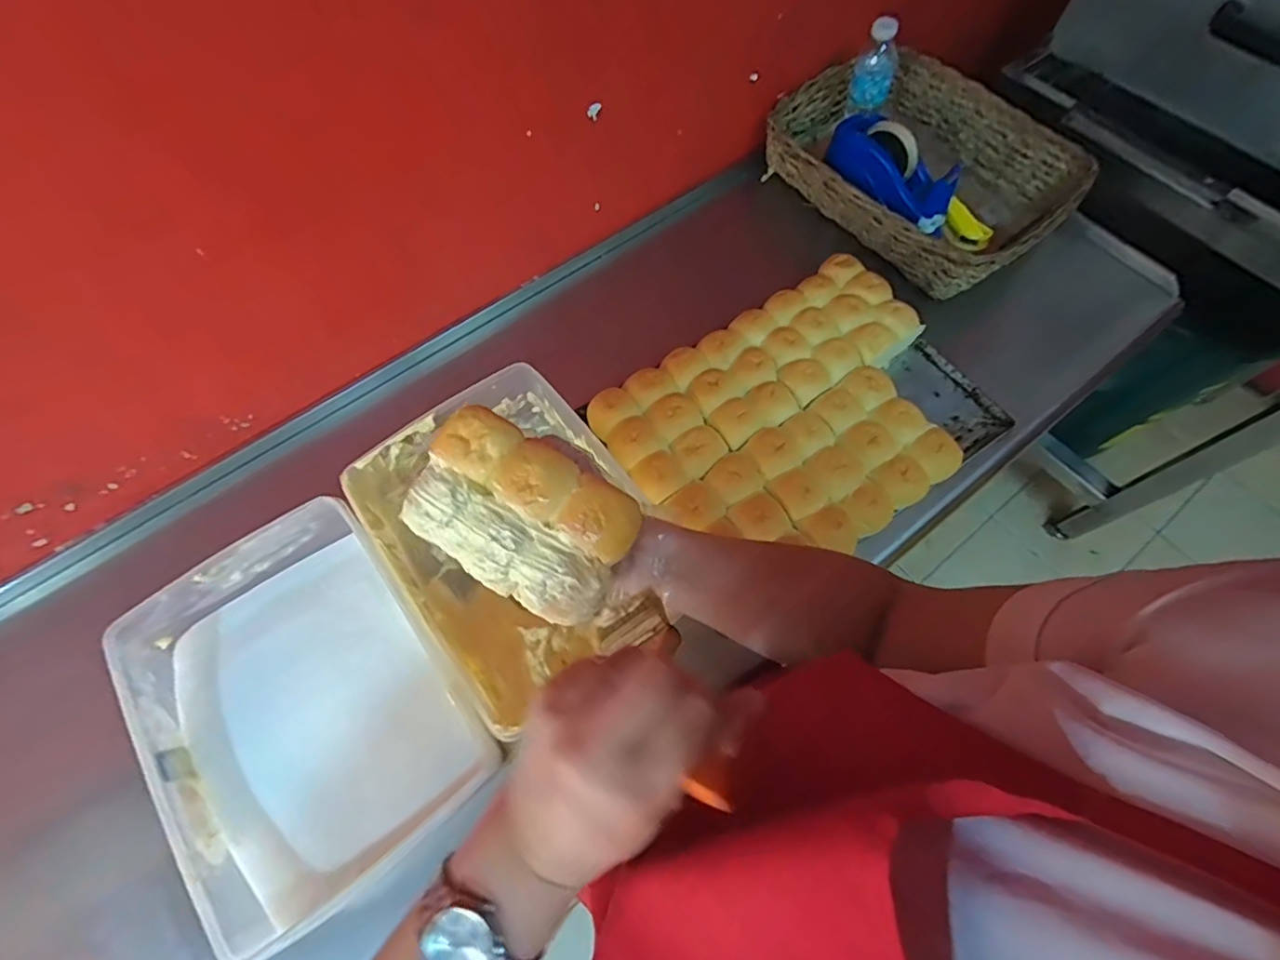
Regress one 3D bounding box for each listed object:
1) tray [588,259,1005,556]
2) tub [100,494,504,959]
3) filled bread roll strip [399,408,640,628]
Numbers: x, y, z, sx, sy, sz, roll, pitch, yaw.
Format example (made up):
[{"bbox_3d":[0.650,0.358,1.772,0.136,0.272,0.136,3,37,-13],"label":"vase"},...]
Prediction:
[{"bbox_3d":[0.198,-0.075,0.692,0.436,0.075,0.315,-32,70,-13],"label":"tray"},{"bbox_3d":[-0.317,0.211,0.557,0.248,0.085,0.335,-36,71,-14],"label":"tub"},{"bbox_3d":[-0.084,0.023,0.405,0.154,0.038,0.103,30,73,10],"label":"filled bread roll strip"}]

